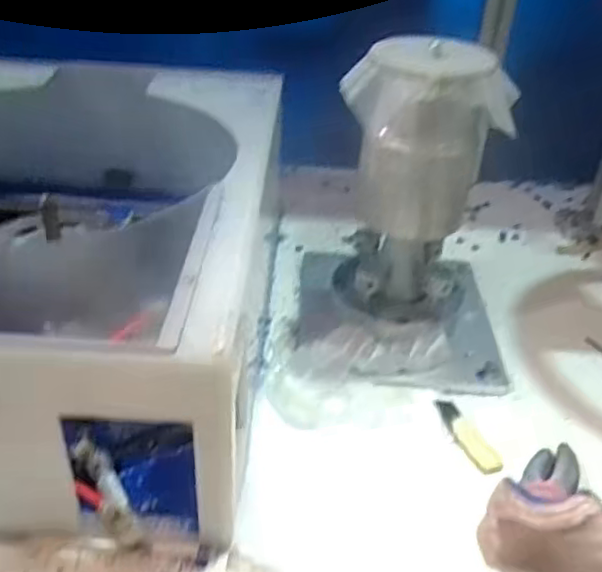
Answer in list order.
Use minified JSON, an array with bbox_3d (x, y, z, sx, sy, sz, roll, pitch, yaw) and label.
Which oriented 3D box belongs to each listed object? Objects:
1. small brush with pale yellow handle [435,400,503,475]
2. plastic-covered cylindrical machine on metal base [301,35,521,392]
[{"bbox_3d":[0.150,0.134,0.586,0.026,0.004,0.088,-11,38,-20],"label":"small brush with pale yellow handle"},{"bbox_3d":[0.110,-0.073,0.626,0.199,0.295,0.198,2,35,-2],"label":"plastic-covered cylindrical machine on metal base"}]

